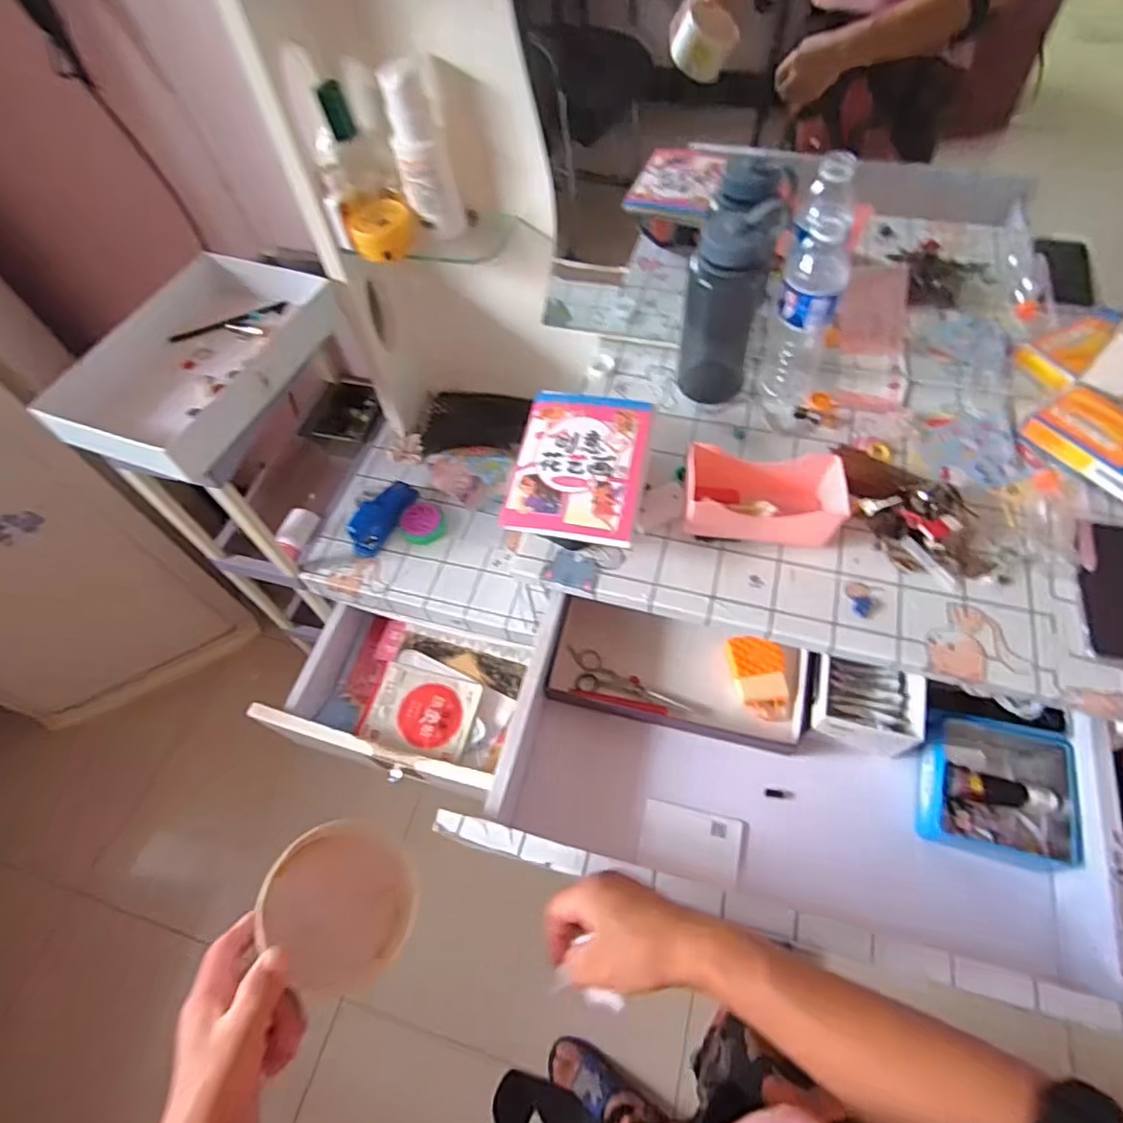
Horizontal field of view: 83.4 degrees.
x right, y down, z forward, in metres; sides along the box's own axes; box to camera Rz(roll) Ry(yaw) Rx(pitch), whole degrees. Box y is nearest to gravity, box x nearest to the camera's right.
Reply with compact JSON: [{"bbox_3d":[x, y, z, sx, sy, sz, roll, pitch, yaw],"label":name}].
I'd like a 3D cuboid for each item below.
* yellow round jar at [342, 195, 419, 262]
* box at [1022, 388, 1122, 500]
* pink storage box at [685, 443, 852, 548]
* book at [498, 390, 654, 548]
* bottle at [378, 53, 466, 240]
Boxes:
[{"bbox_3d":[-0.214,-0.390,0.736,0.069,0.045,0.063,-2,59,3],"label":"yellow round jar"},{"bbox_3d":[0.593,-0.129,0.694,0.080,0.036,0.138,-29,61,-13],"label":"box"},{"bbox_3d":[0.209,-0.064,0.656,0.157,0.072,0.085,-1,59,4],"label":"pink storage box"},{"bbox_3d":[0.020,-0.108,0.667,0.134,0.014,0.196,8,60,9],"label":"book"},{"bbox_3d":[-0.151,-0.444,0.688,0.061,0.158,0.053,-14,59,-4],"label":"bottle"}]

